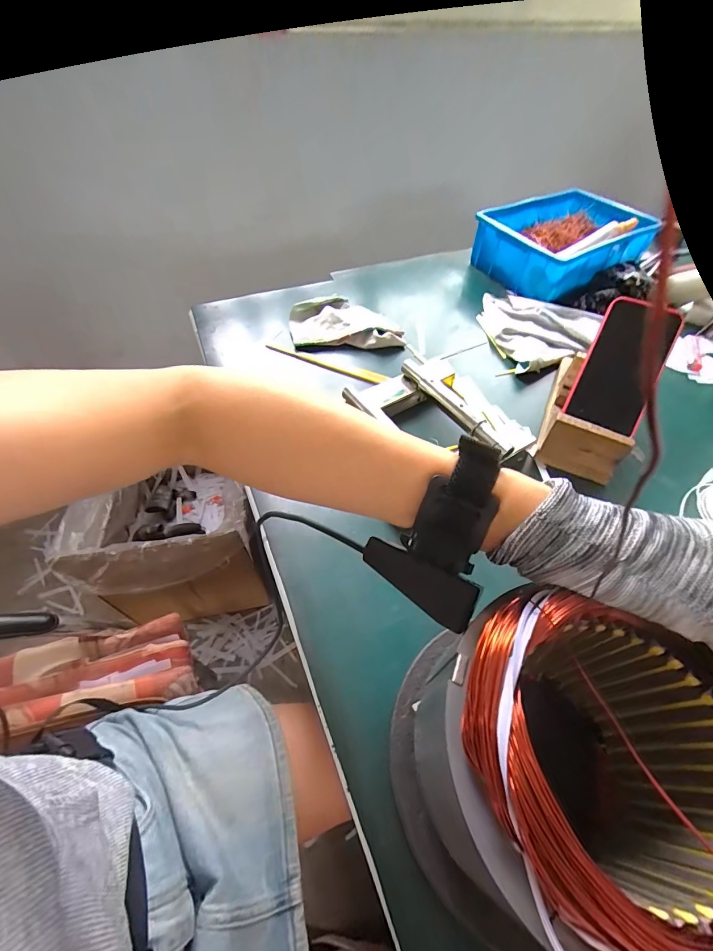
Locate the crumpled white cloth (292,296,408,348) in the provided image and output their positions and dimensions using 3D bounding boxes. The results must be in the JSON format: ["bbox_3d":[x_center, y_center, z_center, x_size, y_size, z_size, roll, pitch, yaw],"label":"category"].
[{"bbox_3d":[-0.017,-0.238,0.614,0.168,0.031,0.111,-3,53,-4],"label":"crumpled white cloth"}]

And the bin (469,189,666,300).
[{"bbox_3d":[0.408,-0.455,0.756,0.325,0.080,0.215,-27,58,-21],"label":"bin"}]

